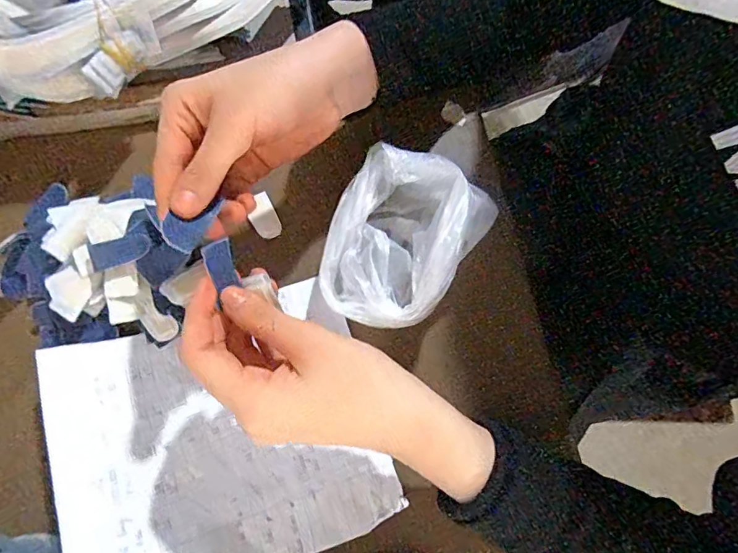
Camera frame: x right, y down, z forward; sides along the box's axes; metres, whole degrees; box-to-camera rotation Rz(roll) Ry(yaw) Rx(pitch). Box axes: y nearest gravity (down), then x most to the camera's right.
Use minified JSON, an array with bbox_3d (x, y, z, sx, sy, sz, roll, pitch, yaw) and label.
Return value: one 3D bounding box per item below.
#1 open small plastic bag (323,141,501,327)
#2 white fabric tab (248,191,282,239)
[{"bbox_3d":[0.020,-0.023,0.327,0.093,0.064,0.117,27,76,5],"label":"open small plastic bag"},{"bbox_3d":[-0.077,-0.044,0.356,0.020,0.004,0.032,-26,97,-16],"label":"white fabric tab"}]

